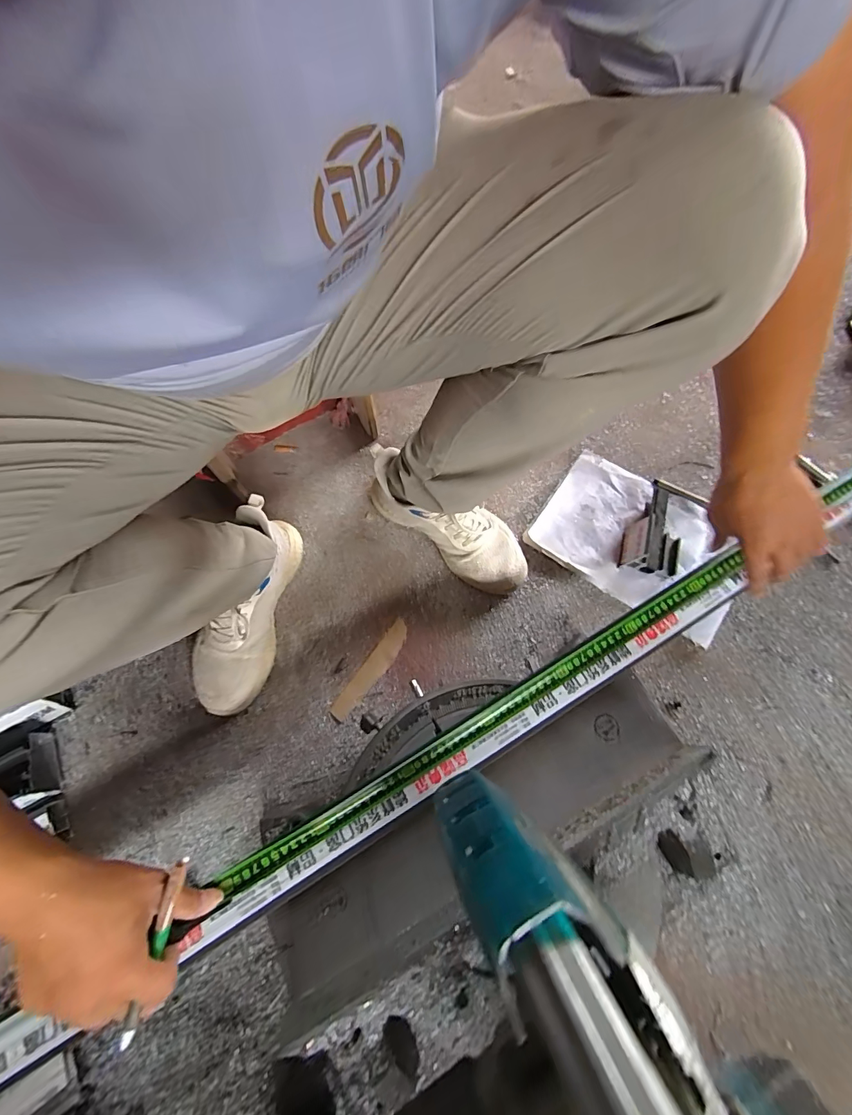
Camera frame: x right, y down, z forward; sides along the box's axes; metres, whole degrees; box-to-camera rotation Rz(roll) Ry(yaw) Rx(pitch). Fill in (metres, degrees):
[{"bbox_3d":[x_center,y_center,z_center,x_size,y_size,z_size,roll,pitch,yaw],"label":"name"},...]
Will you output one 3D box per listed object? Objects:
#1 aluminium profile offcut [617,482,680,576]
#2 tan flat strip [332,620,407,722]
[{"bbox_3d":[0.341,-0.046,0.614,0.075,0.054,0.143,17,69,10],"label":"aluminium profile offcut"},{"bbox_3d":[-0.074,0.157,0.583,0.032,0.004,0.154,32,72,15],"label":"tan flat strip"}]

